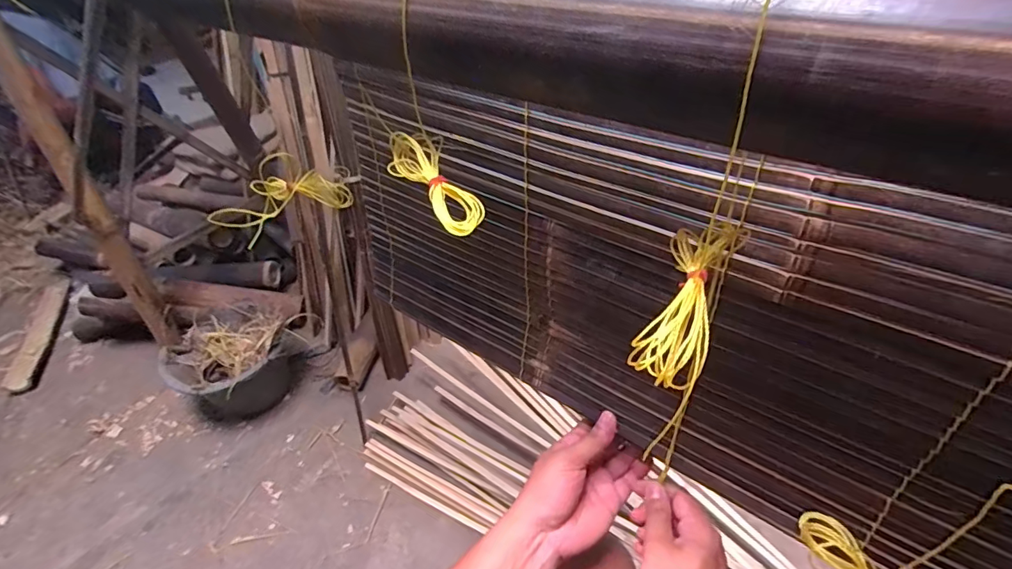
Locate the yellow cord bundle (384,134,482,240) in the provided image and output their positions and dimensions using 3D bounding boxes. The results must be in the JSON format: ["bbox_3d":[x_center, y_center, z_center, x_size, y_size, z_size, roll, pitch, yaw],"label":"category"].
[{"bbox_3d":[-0.047,-0.068,0.313,0.025,0.029,0.095,-28,60,-24],"label":"yellow cord bundle"}]

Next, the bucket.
[{"bbox_3d":[-0.621,0.208,1.134,0.231,0.222,0.218,-2,42,2],"label":"bucket"}]

